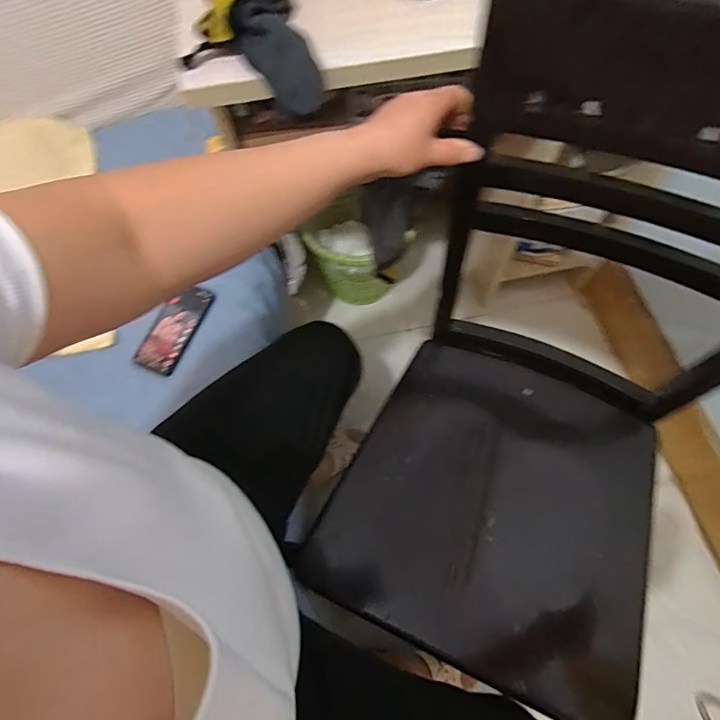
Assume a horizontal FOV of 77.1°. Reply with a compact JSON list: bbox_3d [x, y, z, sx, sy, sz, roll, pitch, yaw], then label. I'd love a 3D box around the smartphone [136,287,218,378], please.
[{"bbox_3d":[-0.289,-0.050,0.700,0.070,0.012,0.144,21,74,14],"label":"smartphone"}]

